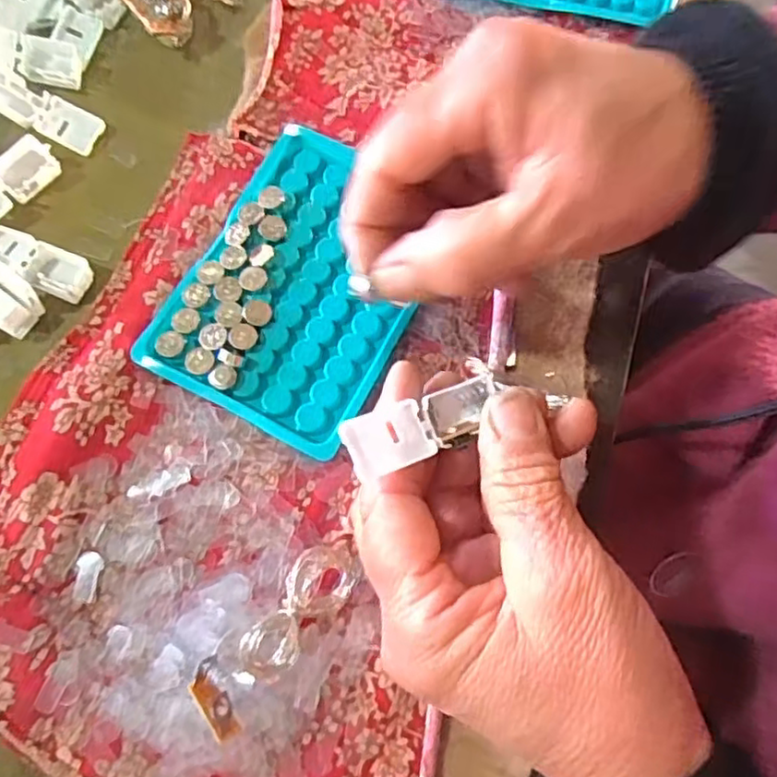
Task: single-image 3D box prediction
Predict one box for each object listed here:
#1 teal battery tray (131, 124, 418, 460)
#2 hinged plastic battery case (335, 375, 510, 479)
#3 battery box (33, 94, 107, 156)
[{"bbox_3d":[-0.036,-0.048,0.281,0.093,0.008,0.129,26,73,7],"label":"teal battery tray"},{"bbox_3d":[0.011,0.011,0.212,0.055,0.009,0.019,-22,73,-26],"label":"hinged plastic battery case"},{"bbox_3d":[-0.152,-0.126,0.316,0.029,0.008,0.021,23,72,6],"label":"battery box"}]

